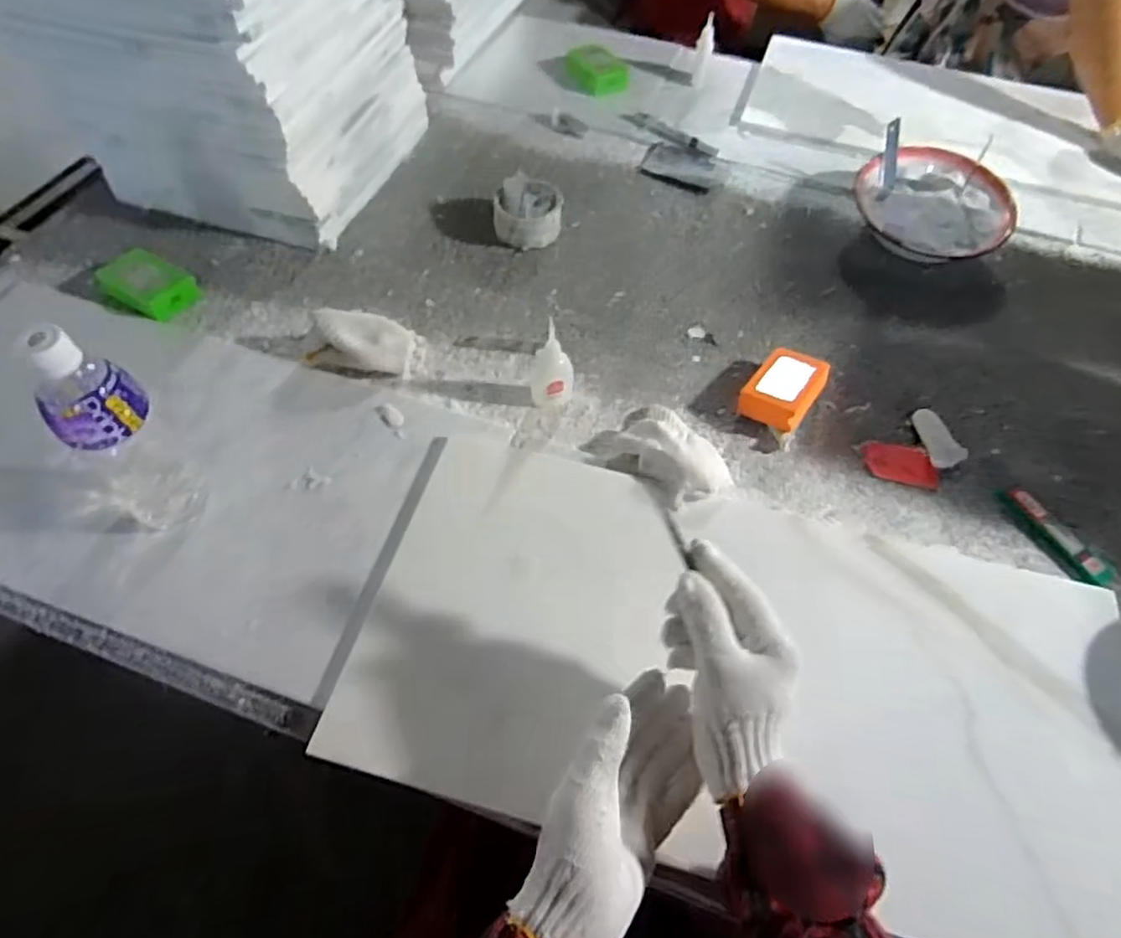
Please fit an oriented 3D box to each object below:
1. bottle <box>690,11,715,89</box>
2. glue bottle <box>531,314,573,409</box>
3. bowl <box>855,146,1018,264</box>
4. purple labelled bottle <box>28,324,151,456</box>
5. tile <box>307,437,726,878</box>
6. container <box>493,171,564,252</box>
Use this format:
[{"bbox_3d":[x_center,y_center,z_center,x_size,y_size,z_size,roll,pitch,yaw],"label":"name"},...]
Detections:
[{"bbox_3d":[0.227,-0.662,1.057,0.027,0.088,0.033,8,56,8],"label":"bottle"},{"bbox_3d":[-0.007,-0.103,0.664,0.042,0.096,0.032,0,55,2],"label":"glue bottle"},{"bbox_3d":[0.479,-0.340,0.872,0.189,0.057,0.173,-1,55,1],"label":"bowl"},{"bbox_3d":[-0.340,-0.058,0.473,0.048,0.084,0.065,30,61,21],"label":"purple labelled bottle"},{"bbox_3d":[-0.033,0.112,0.558,0.231,0.018,0.299,11,59,9],"label":"tile"},{"bbox_3d":[-0.041,-0.327,0.852,0.084,0.060,0.083,-1,55,1],"label":"container"}]

